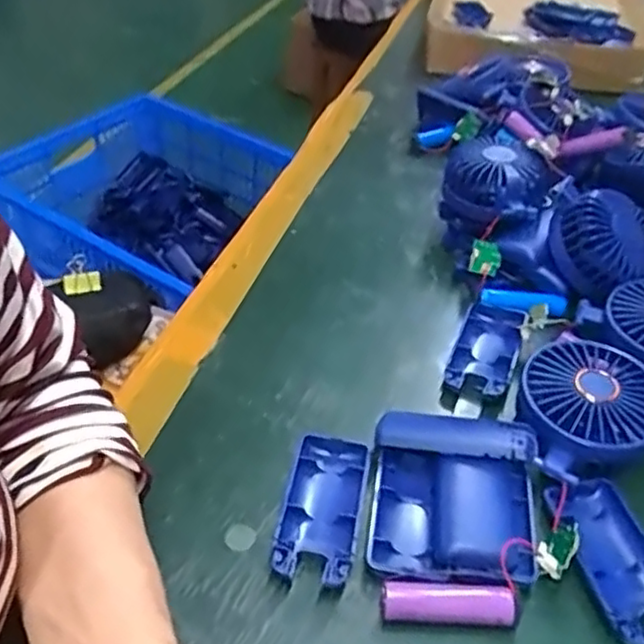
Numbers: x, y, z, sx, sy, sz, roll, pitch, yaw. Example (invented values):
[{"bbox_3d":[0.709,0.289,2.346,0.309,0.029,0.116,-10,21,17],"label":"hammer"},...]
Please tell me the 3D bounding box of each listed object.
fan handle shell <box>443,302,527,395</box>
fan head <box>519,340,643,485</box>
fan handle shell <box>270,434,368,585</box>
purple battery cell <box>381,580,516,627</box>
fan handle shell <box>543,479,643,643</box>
[{"bbox_3d":[0.119,0.020,0.490,0.043,0.021,0.085,18,43,16],"label":"fan handle shell"},{"bbox_3d":[0.163,0.050,0.419,0.088,0.034,0.082,2,41,-2],"label":"fan head"},{"bbox_3d":[0.000,0.106,0.389,0.042,0.014,0.090,8,41,5],"label":"fan handle shell"},{"bbox_3d":[0.064,0.145,0.347,0.066,0.018,0.018,5,41,2],"label":"purple battery cell"},{"bbox_3d":[0.158,0.128,0.368,0.047,0.022,0.092,-7,42,-12],"label":"fan handle shell"}]

